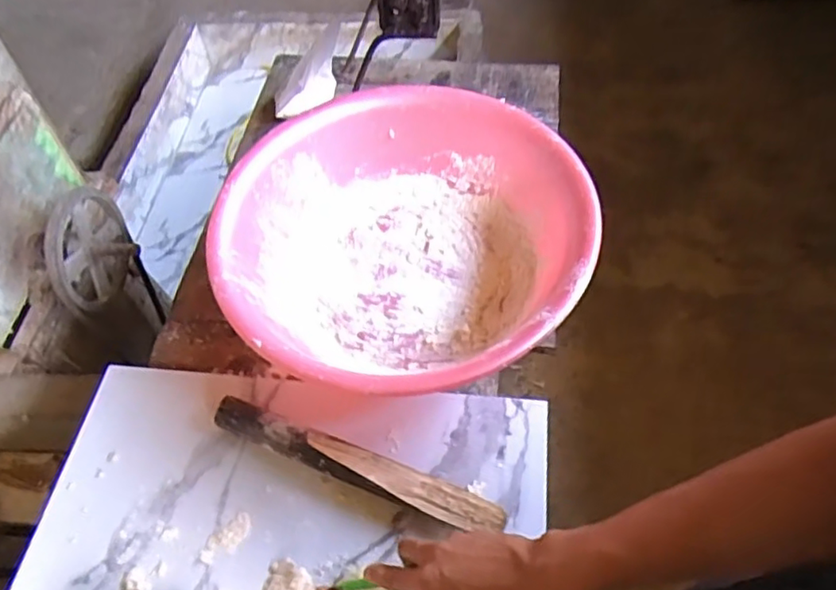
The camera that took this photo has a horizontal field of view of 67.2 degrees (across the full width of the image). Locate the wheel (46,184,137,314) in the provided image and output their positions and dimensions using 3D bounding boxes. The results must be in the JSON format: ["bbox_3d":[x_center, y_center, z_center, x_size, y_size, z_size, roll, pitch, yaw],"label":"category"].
[{"bbox_3d":[-0.511,-0.072,1.027,0.085,0.205,0.197,2,97,1],"label":"wheel"}]

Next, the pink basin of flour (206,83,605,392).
[{"bbox_3d":[-0.011,-0.059,0.731,0.394,0.122,0.403,-2,53,2],"label":"pink basin of flour"}]

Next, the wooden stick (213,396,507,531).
[{"bbox_3d":[-0.062,0.167,0.617,0.293,0.038,0.036,18,56,16],"label":"wooden stick"}]

